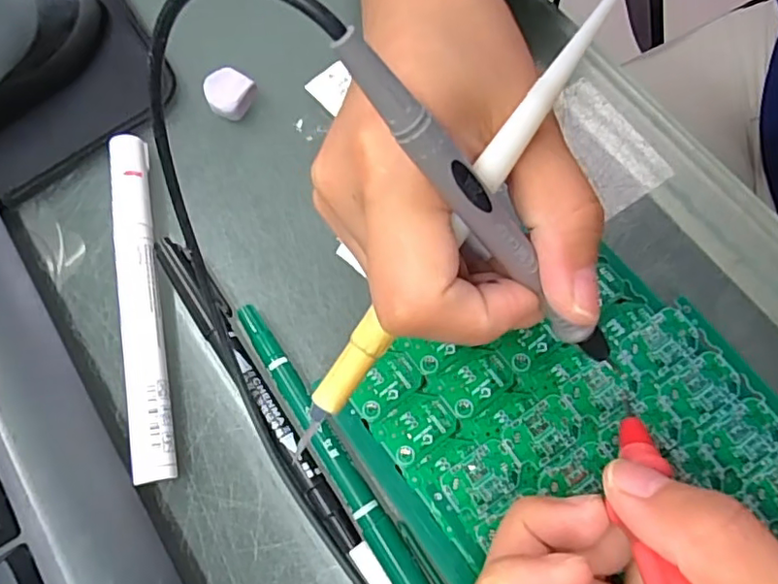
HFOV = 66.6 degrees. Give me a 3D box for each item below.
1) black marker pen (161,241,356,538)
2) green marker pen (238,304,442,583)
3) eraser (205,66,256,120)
[{"bbox_3d":[-0.051,0.033,0.225,0.014,0.017,0.136,-35,73,-6],"label":"black marker pen"},{"bbox_3d":[-0.018,0.061,0.216,0.013,0.012,0.135,-34,73,-6],"label":"green marker pen"},{"bbox_3d":[-0.072,-0.088,0.263,0.020,0.009,0.020,37,79,14],"label":"eraser"}]

